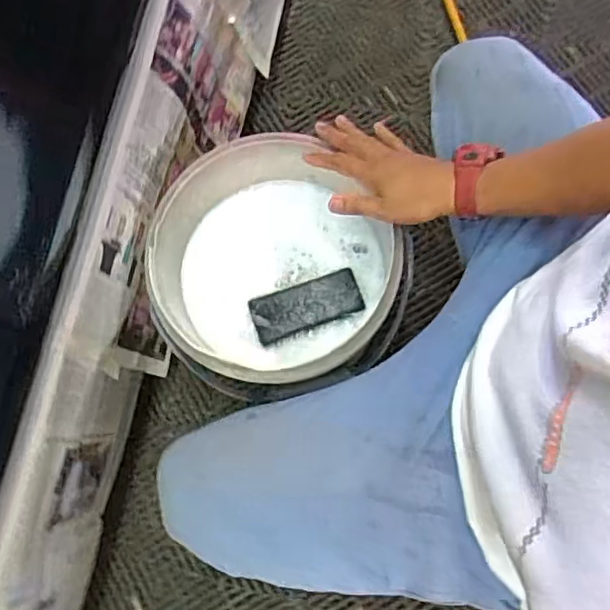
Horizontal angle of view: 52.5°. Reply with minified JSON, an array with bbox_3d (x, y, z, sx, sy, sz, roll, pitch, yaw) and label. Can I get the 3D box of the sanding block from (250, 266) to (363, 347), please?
[{"bbox_3d":[0.001,-0.002,0.796,0.140,0.019,0.061,-20,75,-1],"label":"sanding block"}]

